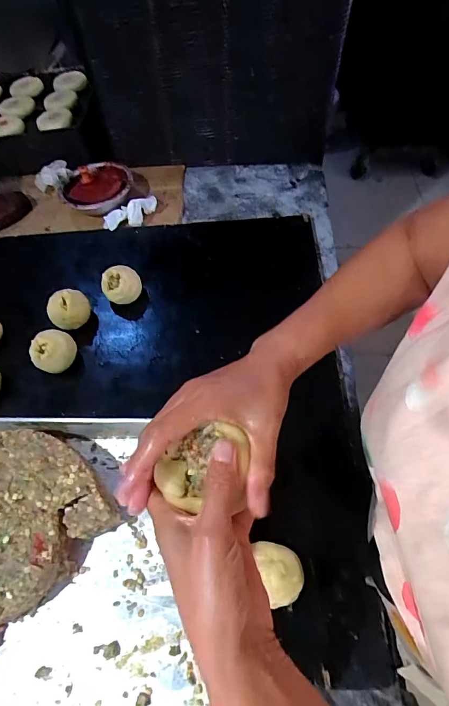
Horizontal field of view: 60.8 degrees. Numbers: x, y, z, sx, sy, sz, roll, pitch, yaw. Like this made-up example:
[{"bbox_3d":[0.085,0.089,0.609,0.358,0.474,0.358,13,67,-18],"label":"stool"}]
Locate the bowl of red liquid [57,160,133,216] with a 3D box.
[{"bbox_3d":[-0.318,-0.411,0.950,0.182,0.070,0.157,-16,58,-4],"label":"bowl of red liquid"}]

